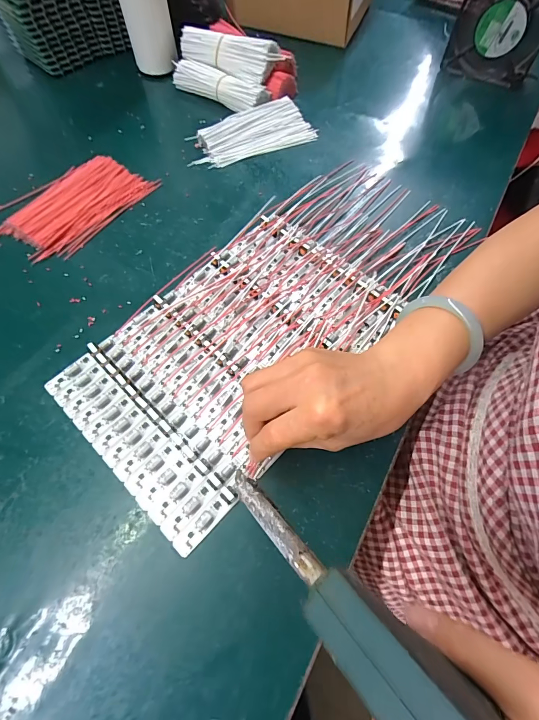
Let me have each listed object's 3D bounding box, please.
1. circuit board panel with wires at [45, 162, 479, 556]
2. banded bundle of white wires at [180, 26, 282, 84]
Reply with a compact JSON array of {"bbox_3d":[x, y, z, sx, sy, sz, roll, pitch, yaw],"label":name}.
[{"bbox_3d":[0.015,-0.059,0.343,0.430,0.015,0.193,-42,71,-17],"label":"circuit board panel with wires"},{"bbox_3d":[-0.058,-0.423,0.478,0.159,0.032,0.048,25,66,10],"label":"banded bundle of white wires"}]

